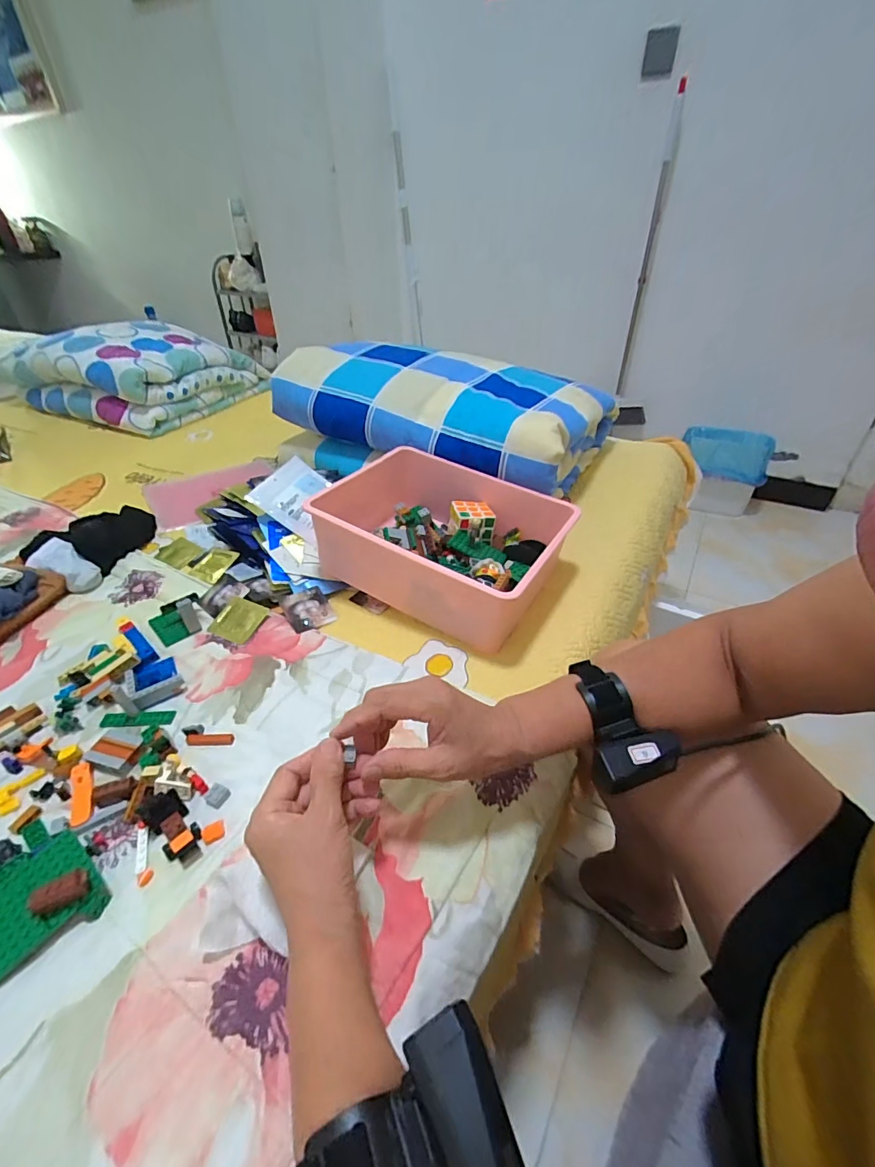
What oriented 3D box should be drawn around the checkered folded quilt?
[{"bbox_3d":[0.011,-0.315,0.895,0.561,0.198,0.352,14,40,18],"label":"checkered folded quilt"}]

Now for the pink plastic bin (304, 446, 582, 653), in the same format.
[{"bbox_3d":[0.013,-0.069,0.669,0.303,0.119,0.253,19,42,24],"label":"pink plastic bin"}]

